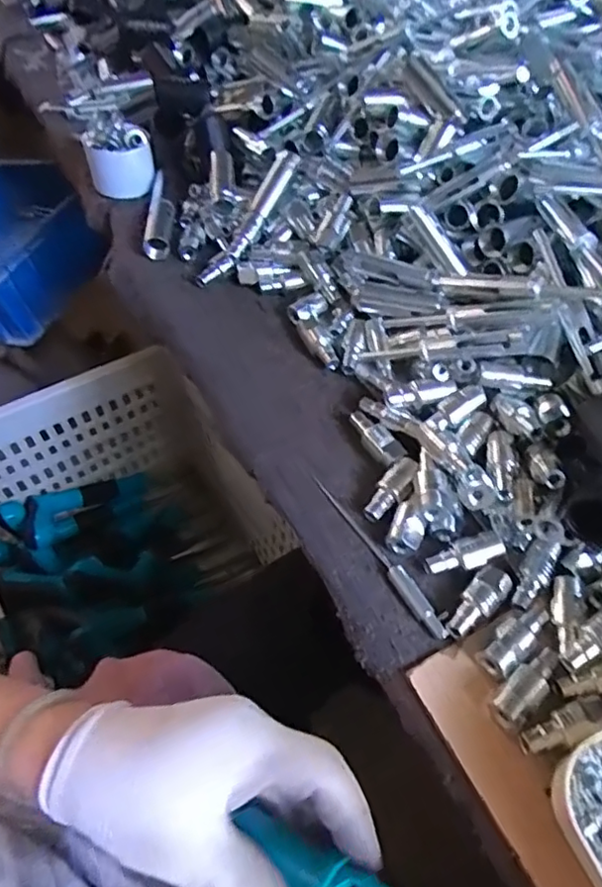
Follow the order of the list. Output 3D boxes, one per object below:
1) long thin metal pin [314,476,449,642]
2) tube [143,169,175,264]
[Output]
[{"bbox_3d":[0.052,0.072,0.390,0.011,0.015,0.134,-26,60,-19],"label":"long thin metal pin"},{"bbox_3d":[-0.139,-0.231,0.581,0.025,0.026,0.112,-2,55,-4],"label":"tube"}]

